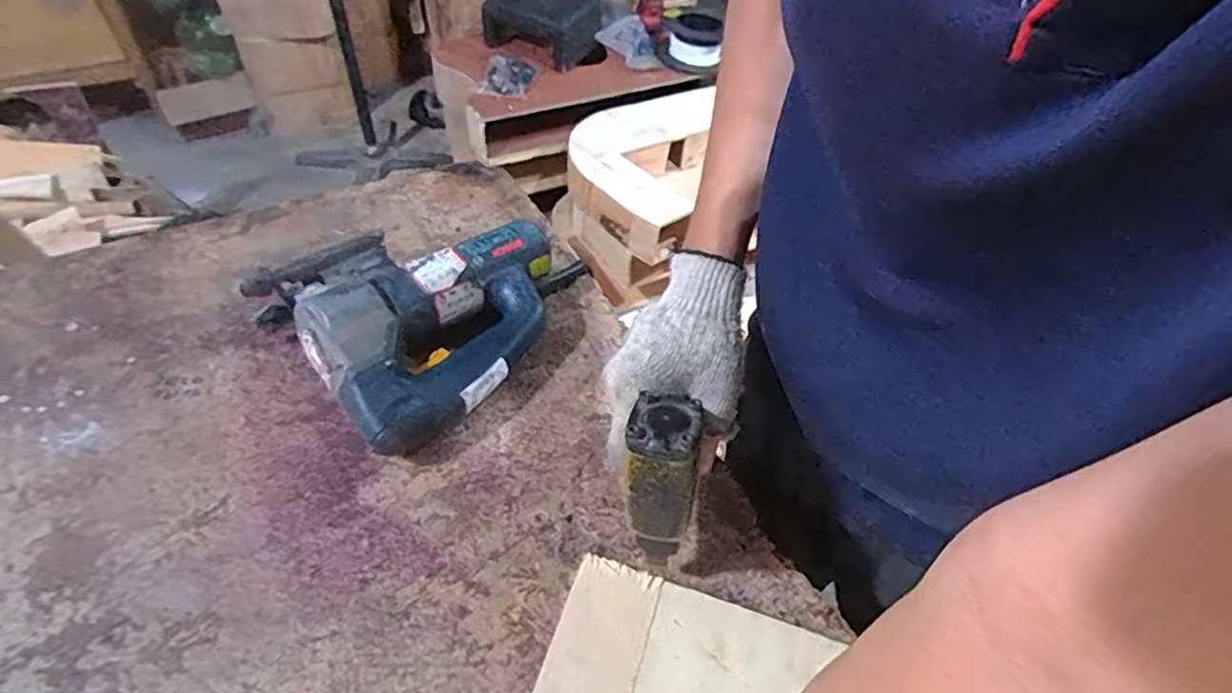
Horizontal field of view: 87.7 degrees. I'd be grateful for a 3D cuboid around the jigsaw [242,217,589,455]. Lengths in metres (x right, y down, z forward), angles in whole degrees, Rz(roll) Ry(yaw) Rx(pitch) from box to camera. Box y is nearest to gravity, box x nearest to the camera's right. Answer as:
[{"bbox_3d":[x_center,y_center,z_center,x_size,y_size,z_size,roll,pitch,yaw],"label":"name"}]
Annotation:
[{"bbox_3d":[-0.153,-0.042,0.595,0.201,0.079,0.268,37,56,26],"label":"jigsaw"}]

